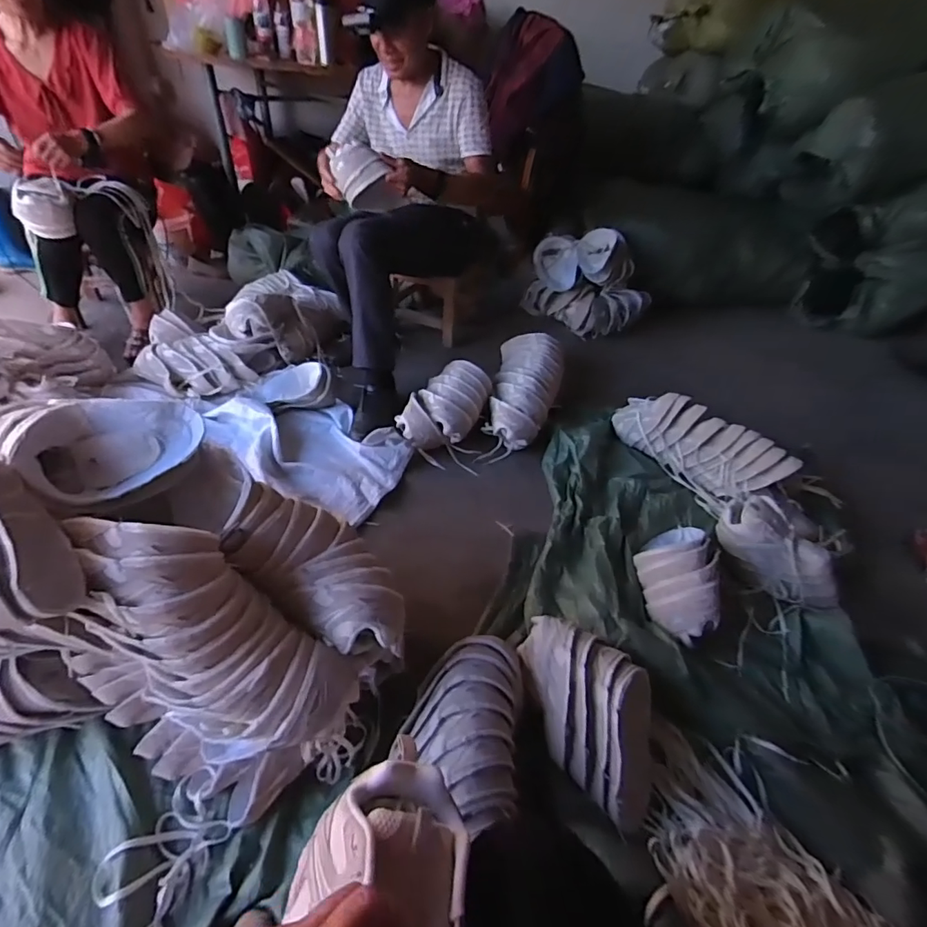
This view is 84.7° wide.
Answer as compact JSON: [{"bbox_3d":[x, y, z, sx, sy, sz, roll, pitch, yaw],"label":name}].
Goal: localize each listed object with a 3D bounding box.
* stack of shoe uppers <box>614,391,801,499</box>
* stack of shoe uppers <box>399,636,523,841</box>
[{"bbox_3d":[0.624,-0.061,1.374,0.098,0.165,0.469,-30,51,-32],"label":"stack of shoe uppers"},{"bbox_3d":[0.001,0.375,0.756,0.173,0.099,0.285,8,41,5],"label":"stack of shoe uppers"}]

